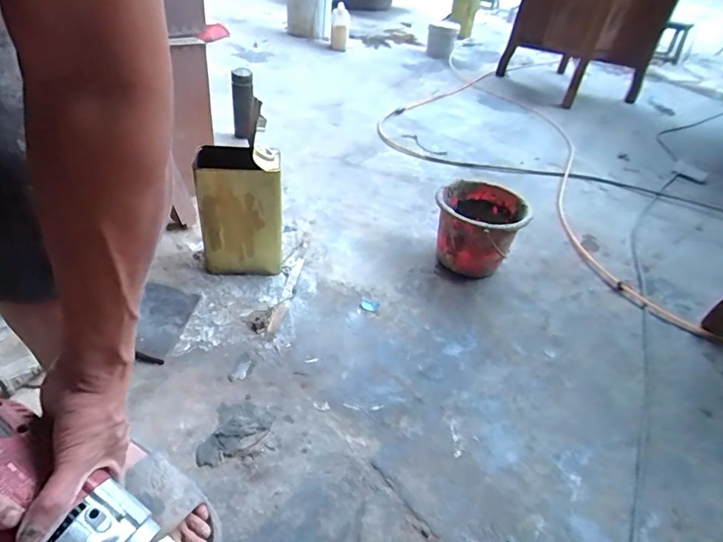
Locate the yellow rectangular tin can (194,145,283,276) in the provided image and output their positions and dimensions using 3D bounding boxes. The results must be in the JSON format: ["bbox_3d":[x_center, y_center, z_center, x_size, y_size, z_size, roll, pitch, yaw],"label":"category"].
[{"bbox_3d":[-0.254,-0.111,0.954,0.173,0.293,0.083,-2,39,-18],"label":"yellow rectangular tin can"}]

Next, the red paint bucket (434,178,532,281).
[{"bbox_3d":[0.277,-0.097,1.119,0.222,0.172,0.189,31,44,26],"label":"red paint bucket"}]

